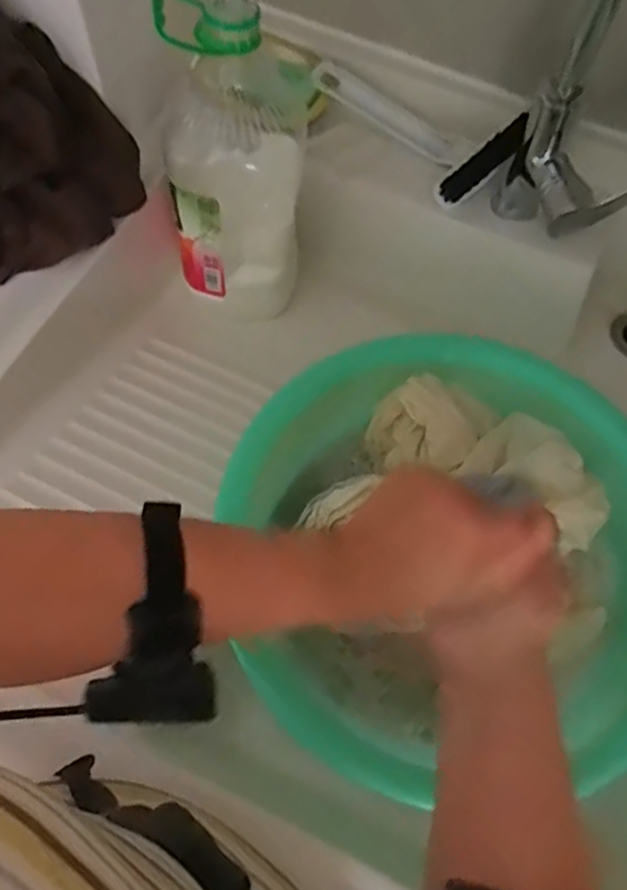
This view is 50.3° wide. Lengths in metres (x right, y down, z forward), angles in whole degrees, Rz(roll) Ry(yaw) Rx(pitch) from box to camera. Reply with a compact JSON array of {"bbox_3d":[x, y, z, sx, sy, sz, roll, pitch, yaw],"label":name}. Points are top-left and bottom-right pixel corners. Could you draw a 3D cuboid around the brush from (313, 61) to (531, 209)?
[{"bbox_3d":[0.094,-0.304,0.644,0.211,0.065,0.083,32,68,11],"label":"brush"}]

